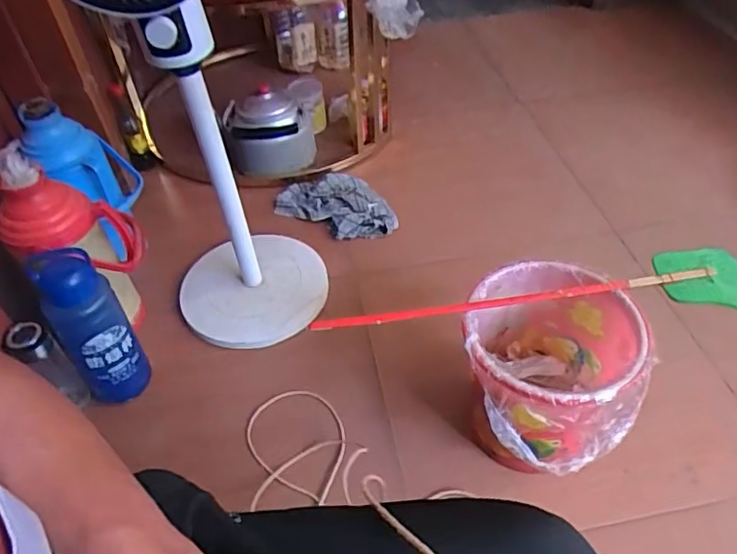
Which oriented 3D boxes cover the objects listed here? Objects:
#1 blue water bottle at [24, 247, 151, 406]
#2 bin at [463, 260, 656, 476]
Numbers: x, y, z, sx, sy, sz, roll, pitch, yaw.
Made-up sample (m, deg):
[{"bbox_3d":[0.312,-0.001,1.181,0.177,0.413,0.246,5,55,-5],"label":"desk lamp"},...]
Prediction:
[{"bbox_3d":[-0.447,0.087,0.935,0.103,0.284,0.097,-1,46,1],"label":"blue water bottle"},{"bbox_3d":[0.259,0.163,0.873,0.243,0.244,0.276,13,49,16],"label":"bin"}]

